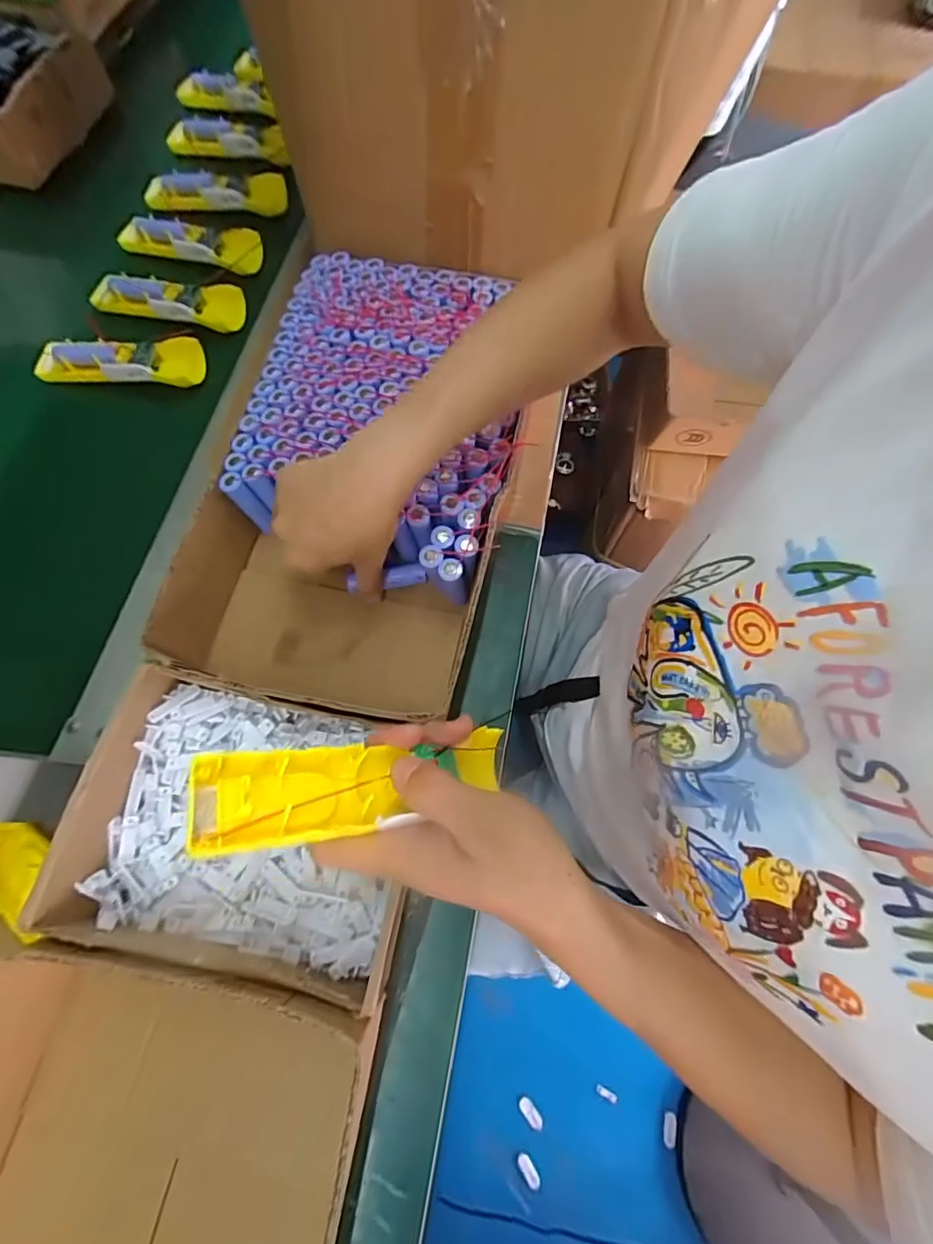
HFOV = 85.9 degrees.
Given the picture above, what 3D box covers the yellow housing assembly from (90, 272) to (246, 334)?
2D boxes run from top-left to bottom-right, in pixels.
[{"bbox_3d":[-0.312,-0.335,0.521,0.162,0.021,0.042,10,71,3],"label":"yellow housing assembly"}]

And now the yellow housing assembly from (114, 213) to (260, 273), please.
[{"bbox_3d":[-0.297,-0.417,0.547,0.162,0.025,0.045,16,72,5],"label":"yellow housing assembly"}]

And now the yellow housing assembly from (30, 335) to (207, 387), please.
[{"bbox_3d":[-0.341,-0.261,0.495,0.159,0.020,0.048,3,71,1],"label":"yellow housing assembly"}]

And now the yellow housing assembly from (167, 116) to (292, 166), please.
[{"bbox_3d":[-0.283,-0.571,0.593,0.150,0.032,0.026,12,71,4],"label":"yellow housing assembly"}]

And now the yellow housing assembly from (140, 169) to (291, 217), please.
[{"bbox_3d":[-0.288,-0.491,0.572,0.162,0.029,0.043,5,71,2],"label":"yellow housing assembly"}]

